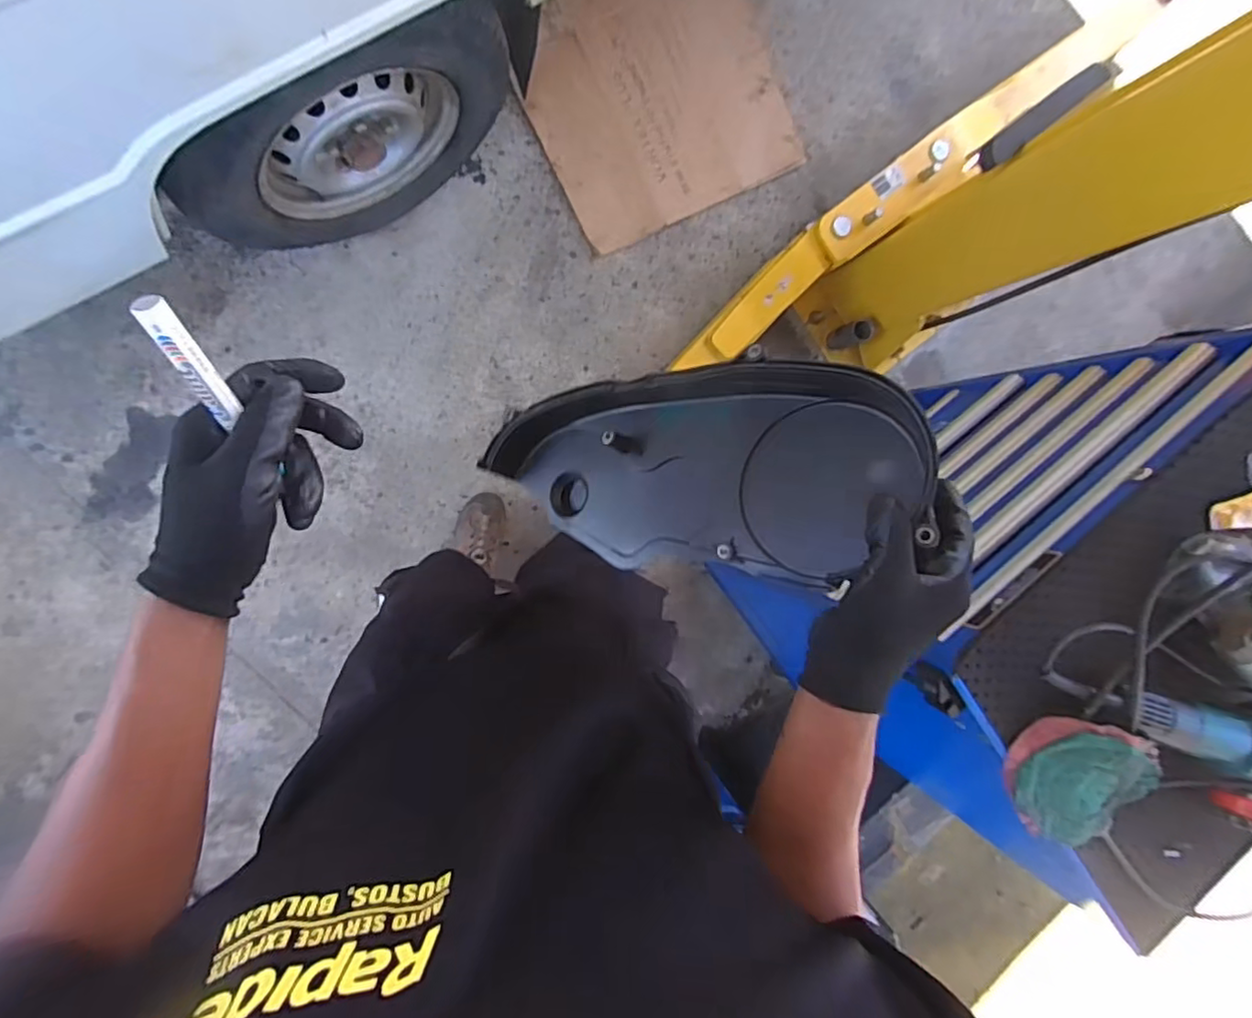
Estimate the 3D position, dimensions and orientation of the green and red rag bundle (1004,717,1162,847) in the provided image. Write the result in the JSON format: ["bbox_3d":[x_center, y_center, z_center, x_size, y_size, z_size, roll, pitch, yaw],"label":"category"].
[{"bbox_3d":[0.500,0.300,0.680,0.169,0.055,0.160,25,112,-10],"label":"green and red rag bundle"}]

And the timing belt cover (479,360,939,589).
[{"bbox_3d":[0.051,-0.036,0.566,0.415,0.069,0.177,3,90,30],"label":"timing belt cover"}]

